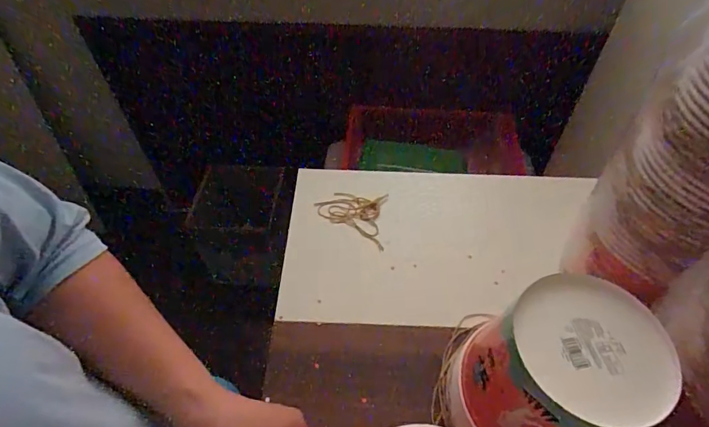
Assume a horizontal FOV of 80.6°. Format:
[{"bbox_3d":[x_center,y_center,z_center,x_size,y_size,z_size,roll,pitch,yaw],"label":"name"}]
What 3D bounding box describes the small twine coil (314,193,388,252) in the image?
[{"bbox_3d":[-0.006,0.003,0.657,0.108,0.007,0.100,1,48,-1],"label":"small twine coil"}]

